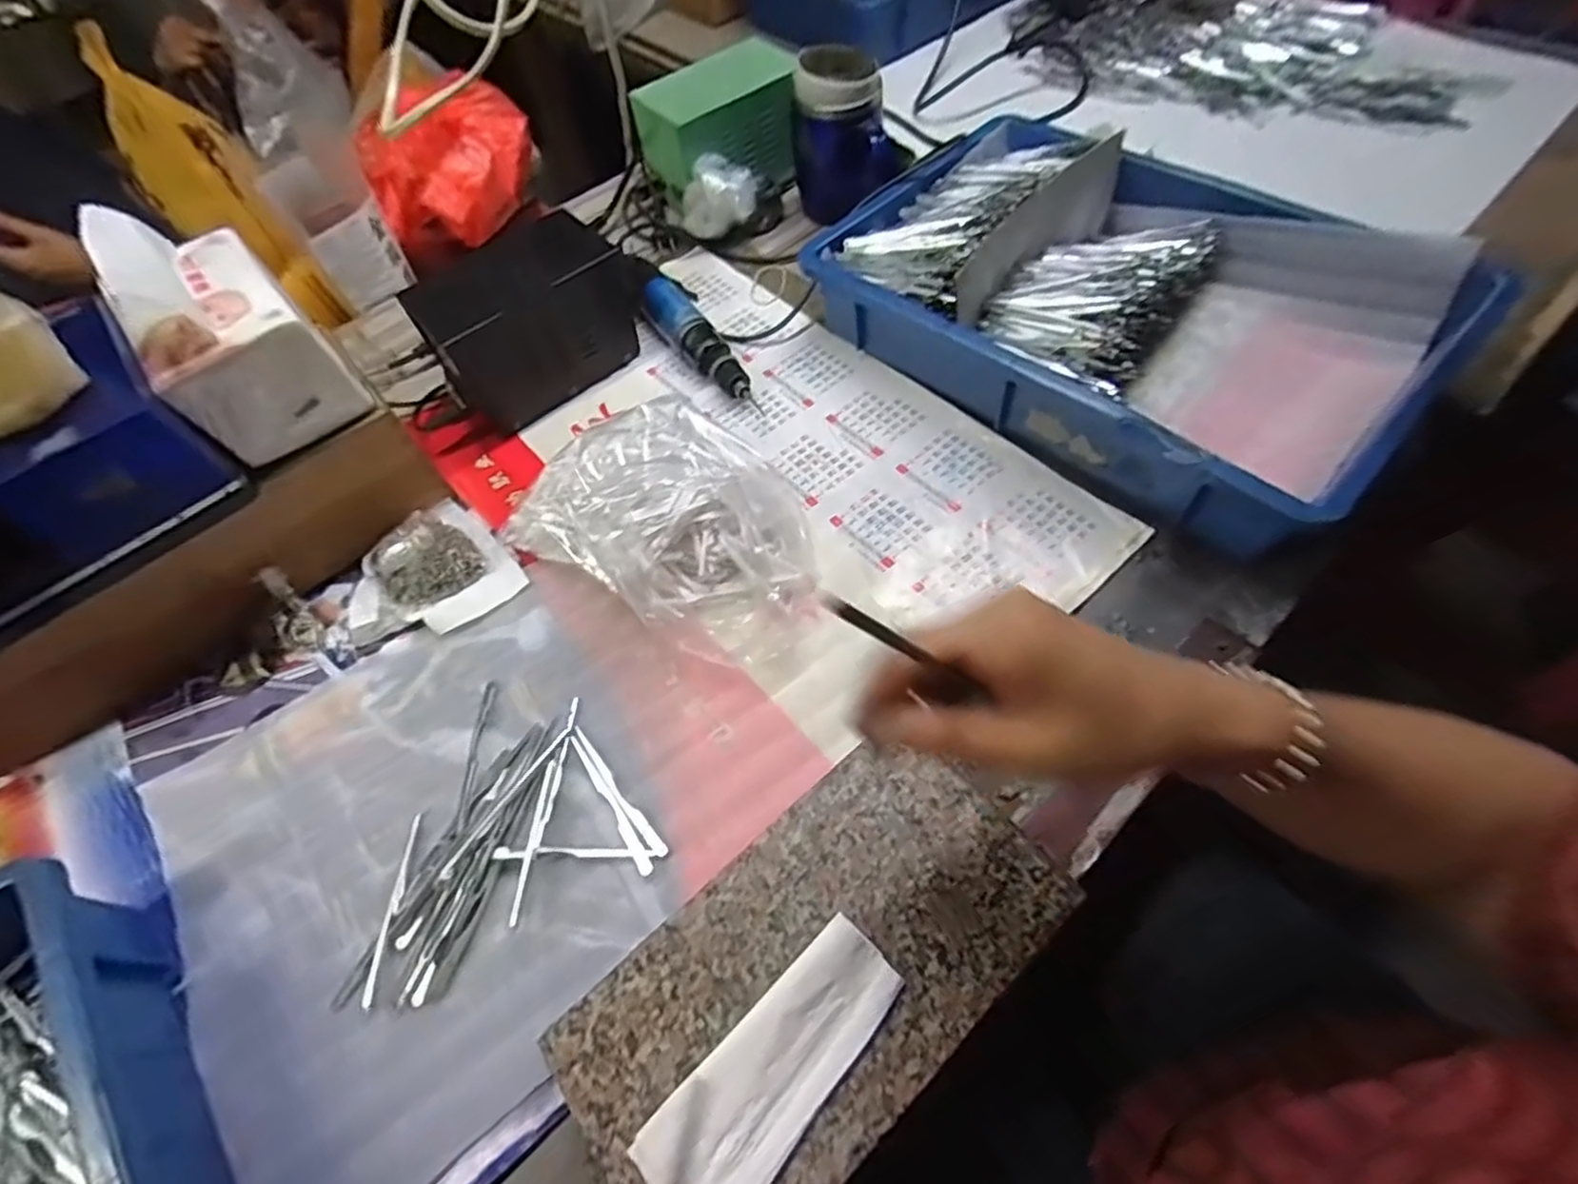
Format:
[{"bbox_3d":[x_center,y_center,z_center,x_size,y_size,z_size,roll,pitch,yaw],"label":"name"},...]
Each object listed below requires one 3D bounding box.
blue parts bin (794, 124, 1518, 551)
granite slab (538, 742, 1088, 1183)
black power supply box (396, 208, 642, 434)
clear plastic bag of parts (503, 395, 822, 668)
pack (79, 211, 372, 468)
[{"bbox_3d":[0.261,-0.234,0.538,0.439,0.092,0.318,39,70,25],"label":"blue parts bin"},{"bbox_3d":[0.011,0.180,0.320,0.240,0.015,0.130,-39,61,-16],"label":"granite slab"},{"bbox_3d":[-0.216,-0.239,0.567,0.182,0.102,0.087,-32,61,-13],"label":"black power supply box"},{"bbox_3d":[-0.075,-0.063,0.459,0.225,0.096,0.165,29,66,21],"label":"clear plastic bag of parts"},{"bbox_3d":[-0.368,-0.171,0.431,0.089,0.114,0.123,-41,63,-17],"label":"pack"}]

